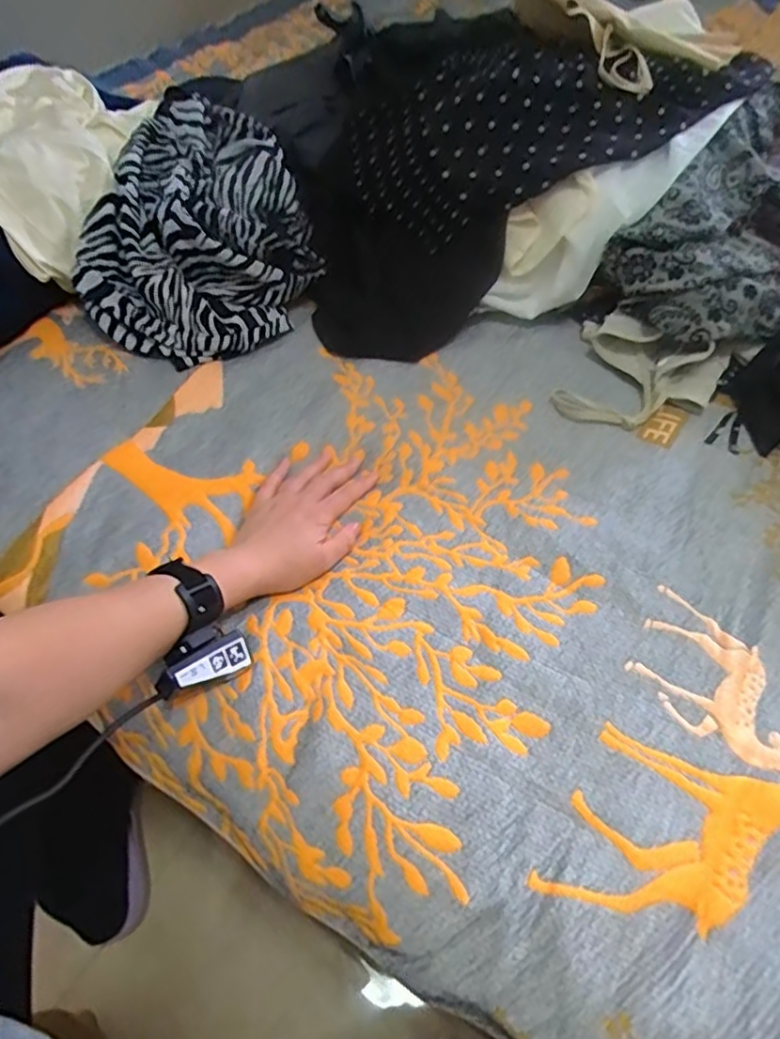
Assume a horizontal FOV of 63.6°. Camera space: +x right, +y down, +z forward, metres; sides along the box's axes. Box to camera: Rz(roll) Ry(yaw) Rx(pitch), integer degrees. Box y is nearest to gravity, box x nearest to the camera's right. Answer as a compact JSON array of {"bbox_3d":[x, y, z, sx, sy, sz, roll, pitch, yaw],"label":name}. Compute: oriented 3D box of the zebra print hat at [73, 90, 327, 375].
[{"bbox_3d":[-0.202,-0.323,0.714,0.223,0.142,0.296,20,58,11],"label":"zebra print hat"}]

